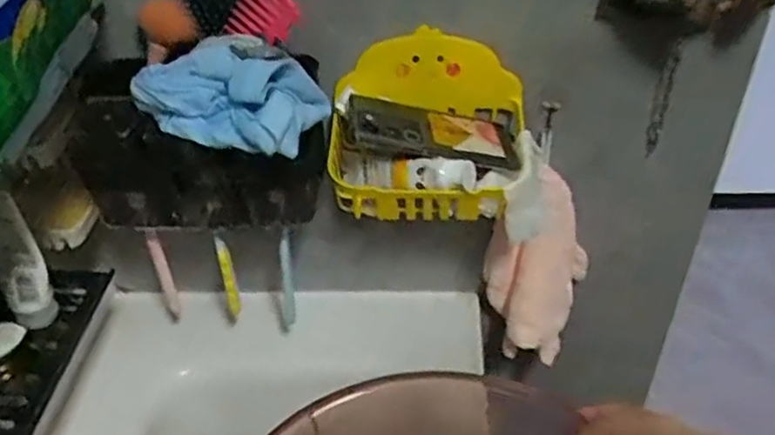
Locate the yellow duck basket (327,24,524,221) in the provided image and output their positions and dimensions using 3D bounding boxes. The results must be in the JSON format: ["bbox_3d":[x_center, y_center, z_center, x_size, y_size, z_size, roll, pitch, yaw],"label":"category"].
[{"bbox_3d":[0.040,-0.084,0.683,0.193,0.146,0.128,3,38,7],"label":"yellow duck basket"}]

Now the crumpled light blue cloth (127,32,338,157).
[{"bbox_3d":[-0.136,-0.112,0.597,0.149,0.066,0.083,14,40,20],"label":"crumpled light blue cloth"}]

